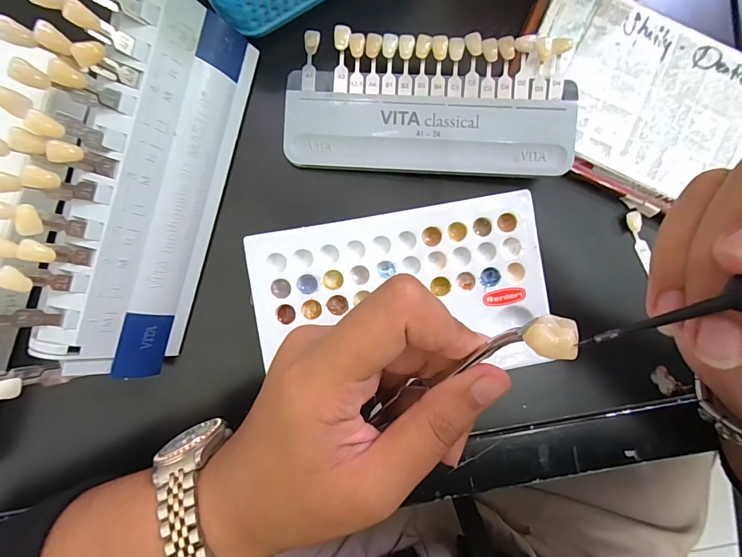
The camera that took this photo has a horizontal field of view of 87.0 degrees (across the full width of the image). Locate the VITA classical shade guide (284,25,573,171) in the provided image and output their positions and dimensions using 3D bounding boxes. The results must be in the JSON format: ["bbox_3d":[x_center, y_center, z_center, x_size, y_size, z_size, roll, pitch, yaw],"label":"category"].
[{"bbox_3d":[0.030,-0.089,0.196,0.142,0.015,0.066,3,91,-6],"label":"VITA classical shade guide"}]

